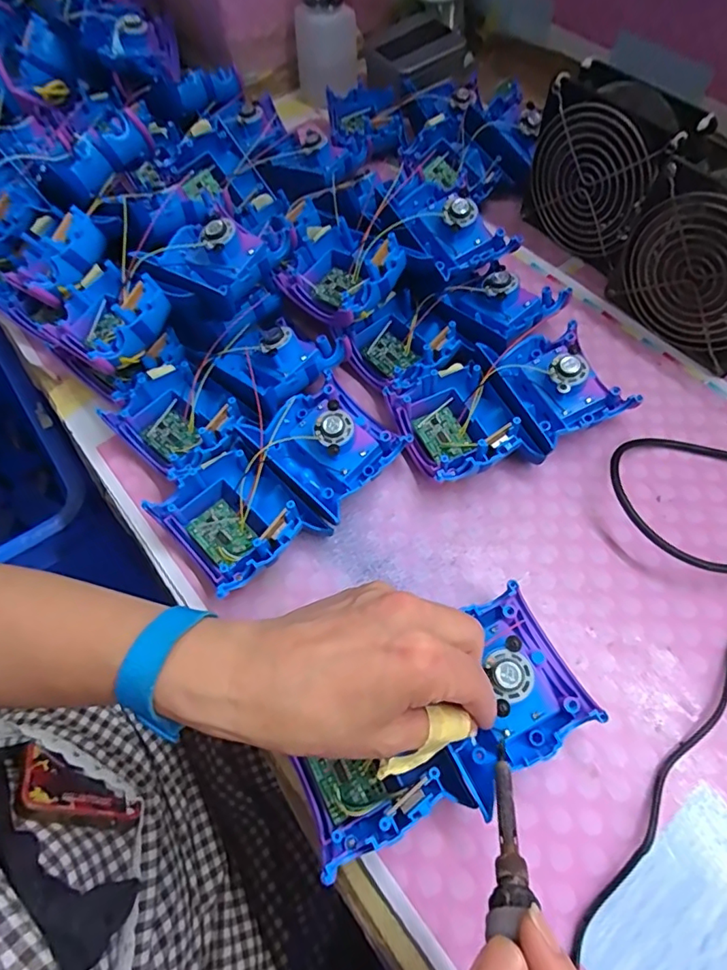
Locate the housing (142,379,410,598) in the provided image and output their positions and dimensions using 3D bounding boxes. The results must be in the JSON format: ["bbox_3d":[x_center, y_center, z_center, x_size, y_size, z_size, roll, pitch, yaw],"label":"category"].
[{"bbox_3d":[-0.052,-0.004,0.352,0.156,0.040,0.088,-42,66,-18],"label":"housing"}]

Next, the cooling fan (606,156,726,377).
[{"bbox_3d":[0.252,-0.158,0.381,0.046,0.118,0.123,-36,65,-15],"label":"cooling fan"}]

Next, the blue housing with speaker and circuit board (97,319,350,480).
[{"bbox_3d":[-0.098,-0.071,0.385,0.161,0.044,0.093,-38,65,-17],"label":"blue housing with speaker and circuit board"}]

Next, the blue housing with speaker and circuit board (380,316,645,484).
[{"bbox_3d":[0.102,-0.056,0.377,0.155,0.040,0.093,-23,62,-9],"label":"blue housing with speaker and circuit board"}]

